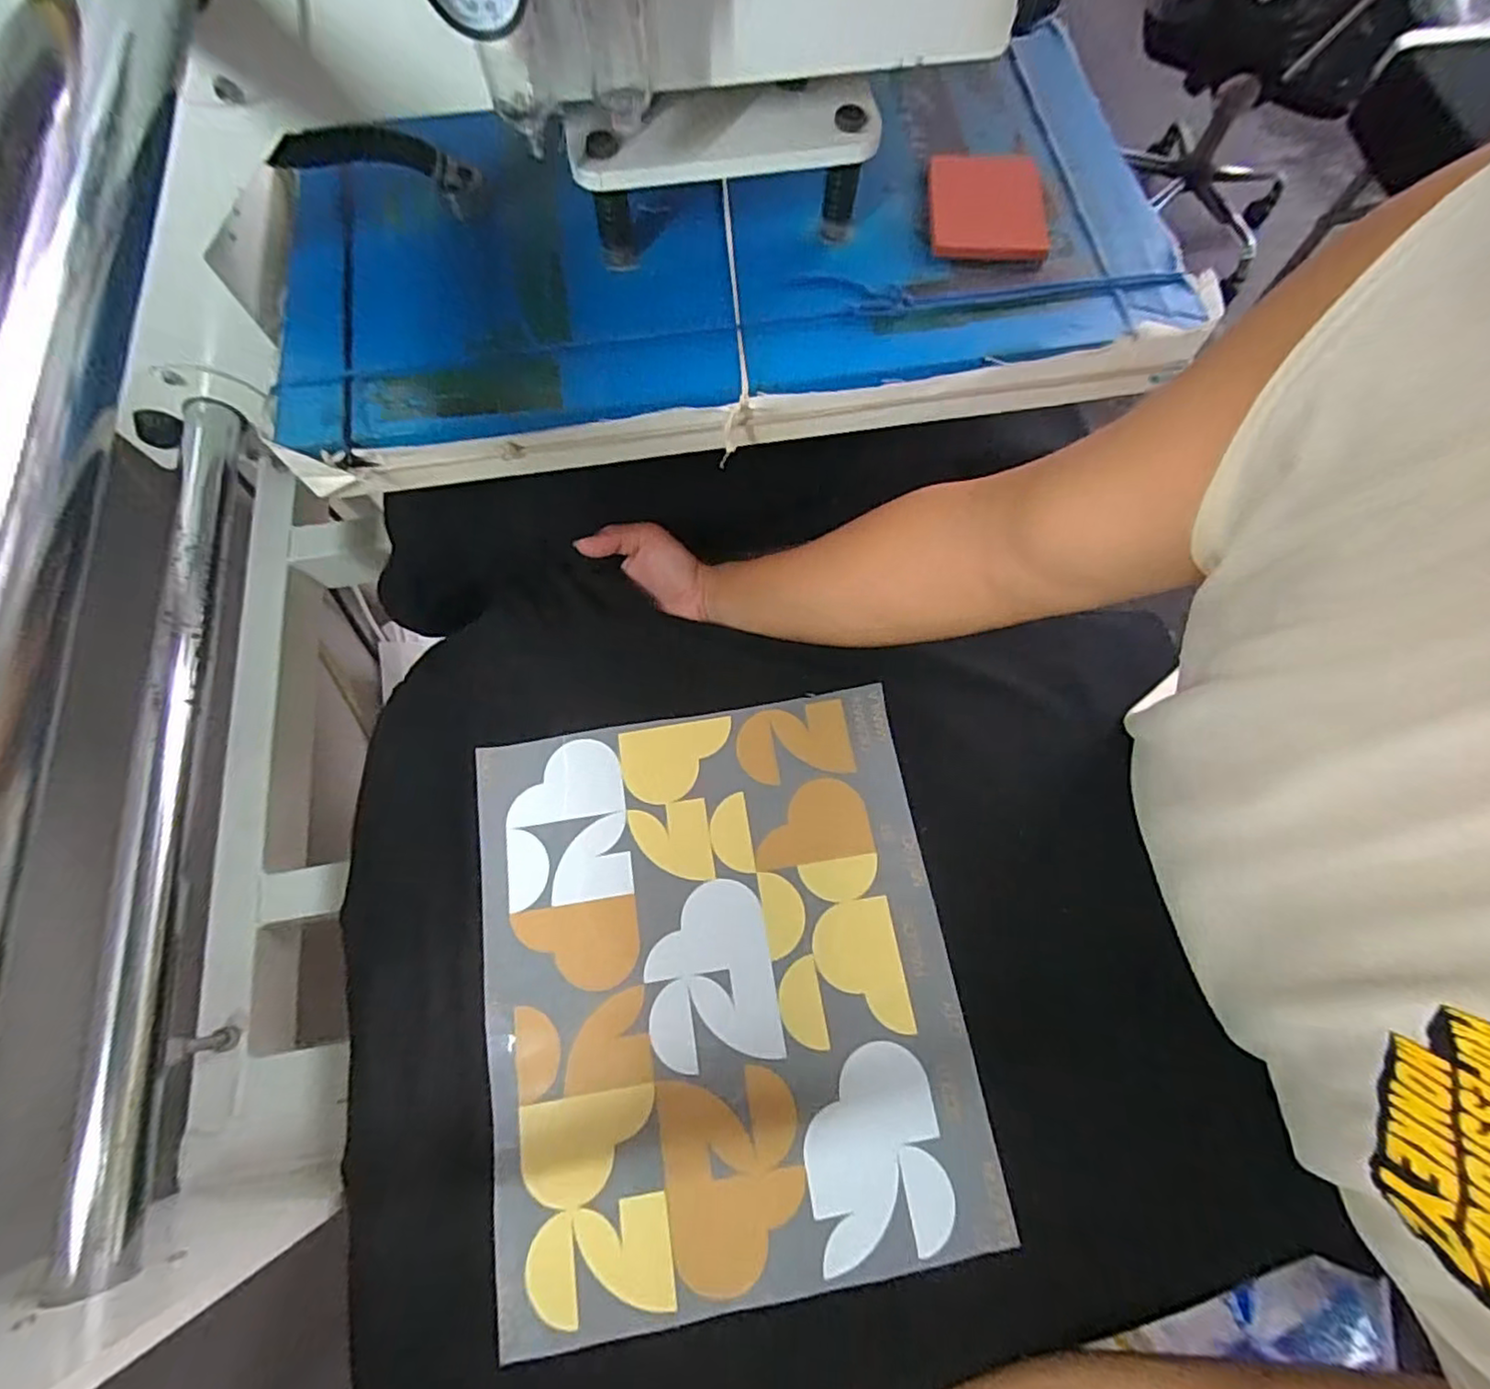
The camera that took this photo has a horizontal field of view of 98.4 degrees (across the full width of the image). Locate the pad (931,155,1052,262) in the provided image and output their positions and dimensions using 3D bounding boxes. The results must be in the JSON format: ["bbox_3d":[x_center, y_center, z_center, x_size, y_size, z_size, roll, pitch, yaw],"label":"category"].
[{"bbox_3d":[0.171,-0.342,0.449,0.080,0.005,0.096,3,70,2],"label":"pad"}]

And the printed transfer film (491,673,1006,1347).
[{"bbox_3d":[-0.016,0.171,0.404,0.283,0.004,0.331,-9,71,-3],"label":"printed transfer film"}]

